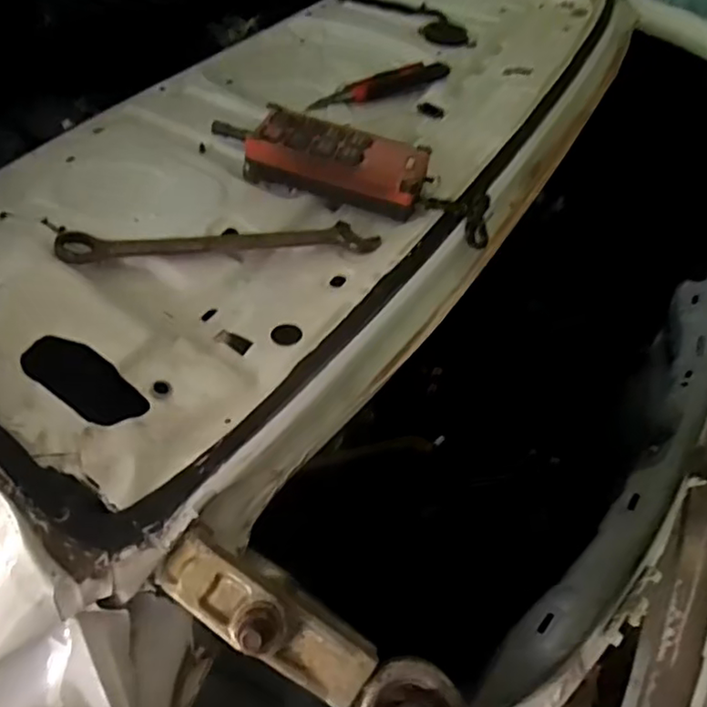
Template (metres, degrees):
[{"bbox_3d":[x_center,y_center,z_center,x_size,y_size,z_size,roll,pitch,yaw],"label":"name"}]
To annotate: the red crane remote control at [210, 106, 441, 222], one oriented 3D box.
[{"bbox_3d":[-0.035,-0.184,0.592,0.211,0.055,0.088,15,48,11],"label":"red crane remote control"}]

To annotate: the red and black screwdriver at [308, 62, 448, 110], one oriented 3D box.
[{"bbox_3d":[0.030,-0.324,0.753,0.178,0.026,0.023,-17,50,-19],"label":"red and black screwdriver"}]

